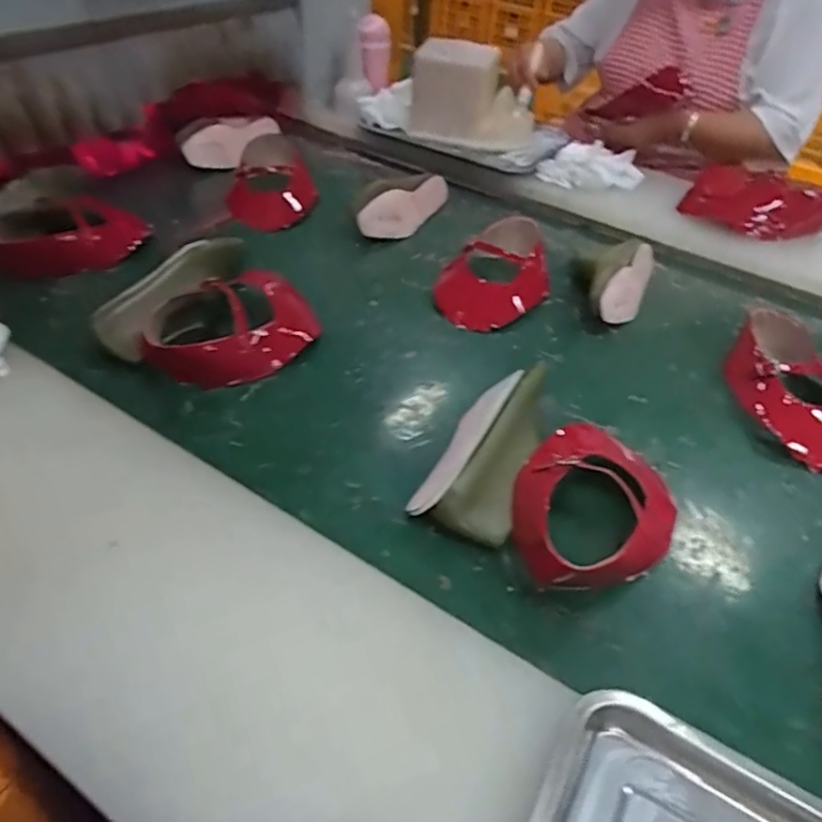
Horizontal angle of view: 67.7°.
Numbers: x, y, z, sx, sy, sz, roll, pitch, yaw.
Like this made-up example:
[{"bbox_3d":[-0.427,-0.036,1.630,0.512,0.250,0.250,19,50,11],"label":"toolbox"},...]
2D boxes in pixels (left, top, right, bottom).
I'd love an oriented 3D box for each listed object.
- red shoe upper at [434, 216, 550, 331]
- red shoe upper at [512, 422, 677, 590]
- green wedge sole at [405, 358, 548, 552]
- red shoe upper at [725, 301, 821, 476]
[{"bbox_3d":[0.131,-0.217,0.940,0.157,0.064,0.238,13,43,6],"label":"red shoe upper"},{"bbox_3d":[0.179,0.098,0.611,0.152,0.074,0.193,31,48,24],"label":"red shoe upper"},{"bbox_3d":[0.089,0.033,0.666,0.102,0.076,0.227,21,45,14],"label":"green wedge sole"},{"bbox_3d":[0.498,-0.036,0.789,0.125,0.072,0.234,-2,44,-10],"label":"red shoe upper"}]

